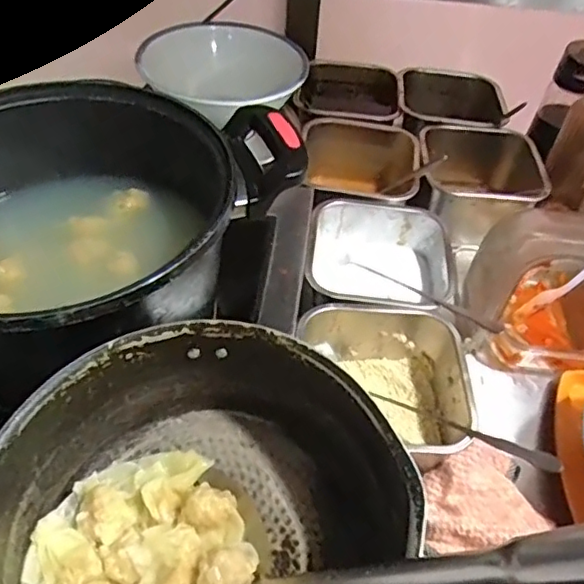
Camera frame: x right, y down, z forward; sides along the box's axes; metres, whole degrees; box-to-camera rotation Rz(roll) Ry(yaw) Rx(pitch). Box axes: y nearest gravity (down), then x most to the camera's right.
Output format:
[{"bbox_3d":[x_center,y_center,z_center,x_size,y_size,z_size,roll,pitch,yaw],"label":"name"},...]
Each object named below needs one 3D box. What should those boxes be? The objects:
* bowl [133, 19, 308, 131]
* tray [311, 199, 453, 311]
[{"bbox_3d":[-0.077,-0.259,0.714,0.175,0.068,0.175,2,47,-2],"label":"bowl"},{"bbox_3d":[0.091,-0.024,0.662,0.148,0.076,0.151,5,47,0],"label":"tray"}]

